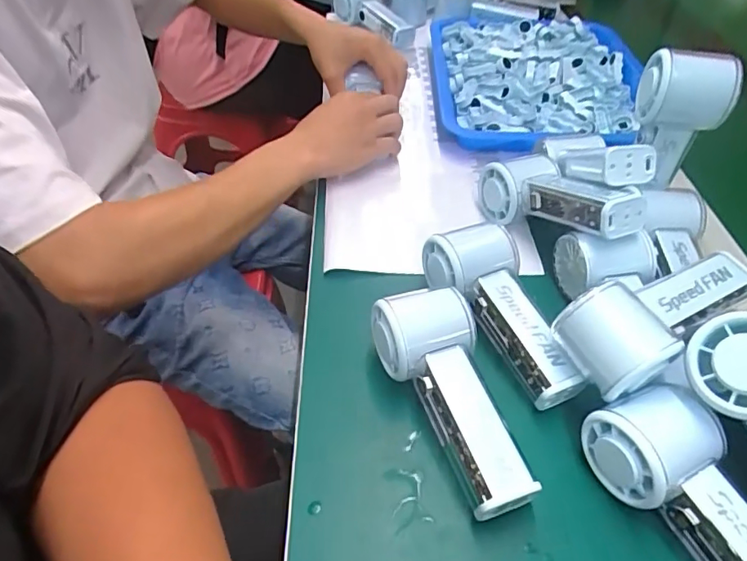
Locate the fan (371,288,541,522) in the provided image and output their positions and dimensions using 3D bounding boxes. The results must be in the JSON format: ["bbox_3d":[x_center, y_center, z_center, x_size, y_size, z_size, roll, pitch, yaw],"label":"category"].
[{"bbox_3d":[0.055,0.074,0.343,0.064,0.055,0.142,-16,49,-16],"label":"fan"}]

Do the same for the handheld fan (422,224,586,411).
[{"bbox_3d":[0.098,0.020,0.386,0.063,0.047,0.142,-16,49,-16],"label":"handheld fan"}]

